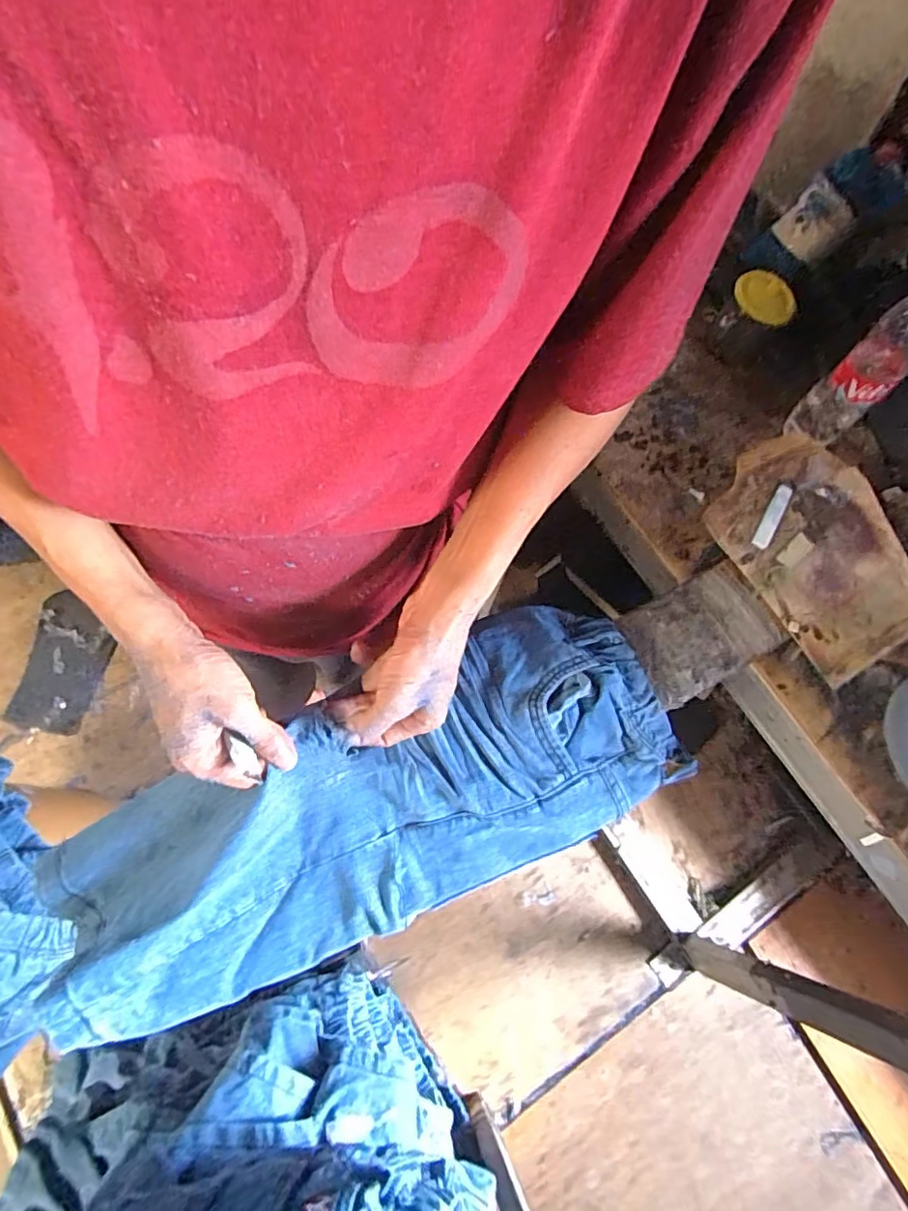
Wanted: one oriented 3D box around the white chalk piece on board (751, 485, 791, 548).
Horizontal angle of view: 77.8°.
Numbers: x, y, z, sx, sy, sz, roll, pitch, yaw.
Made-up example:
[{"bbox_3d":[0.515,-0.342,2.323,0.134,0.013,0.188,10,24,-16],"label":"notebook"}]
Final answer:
[{"bbox_3d":[0.325,-0.091,0.574,0.014,0.011,0.088,34,68,8],"label":"white chalk piece on board"}]

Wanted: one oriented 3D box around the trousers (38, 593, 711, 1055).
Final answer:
[{"bbox_3d":[-0.053,0.144,0.440,0.491,0.067,0.183,-22,67,-14],"label":"trousers"}]

